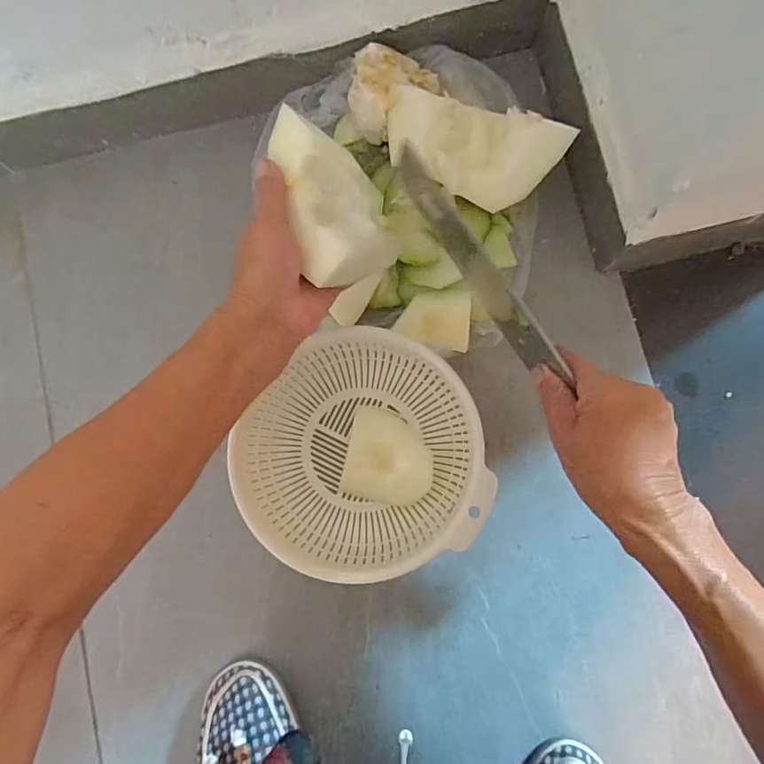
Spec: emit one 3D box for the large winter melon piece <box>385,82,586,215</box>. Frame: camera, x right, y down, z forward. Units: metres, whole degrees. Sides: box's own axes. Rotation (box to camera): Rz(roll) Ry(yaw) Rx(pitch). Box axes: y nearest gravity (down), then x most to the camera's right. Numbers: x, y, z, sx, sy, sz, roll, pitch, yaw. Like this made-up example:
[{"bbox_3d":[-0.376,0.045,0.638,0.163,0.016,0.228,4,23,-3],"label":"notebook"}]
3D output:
[{"bbox_3d":[0.080,-0.208,0.454,0.163,0.045,0.091,15,83,4],"label":"large winter melon piece"}]

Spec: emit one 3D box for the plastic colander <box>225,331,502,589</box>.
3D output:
[{"bbox_3d":[-0.019,0.064,0.454,0.197,0.082,0.205,0,83,1],"label":"plastic colander"}]

